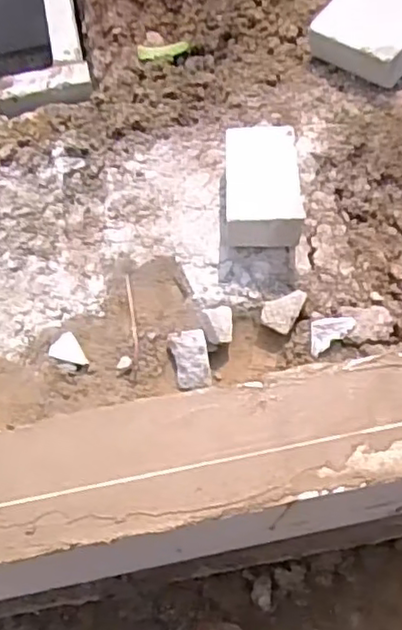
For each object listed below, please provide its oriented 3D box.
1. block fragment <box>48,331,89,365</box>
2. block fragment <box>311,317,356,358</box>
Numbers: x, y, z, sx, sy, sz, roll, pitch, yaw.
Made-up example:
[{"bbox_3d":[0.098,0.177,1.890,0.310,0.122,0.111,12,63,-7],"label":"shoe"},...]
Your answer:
[{"bbox_3d":[-0.206,0.059,1.009,0.045,0.011,0.062,-31,69,-13],"label":"block fragment"},{"bbox_3d":[0.207,0.034,1.030,0.065,0.024,0.060,3,66,1],"label":"block fragment"}]

